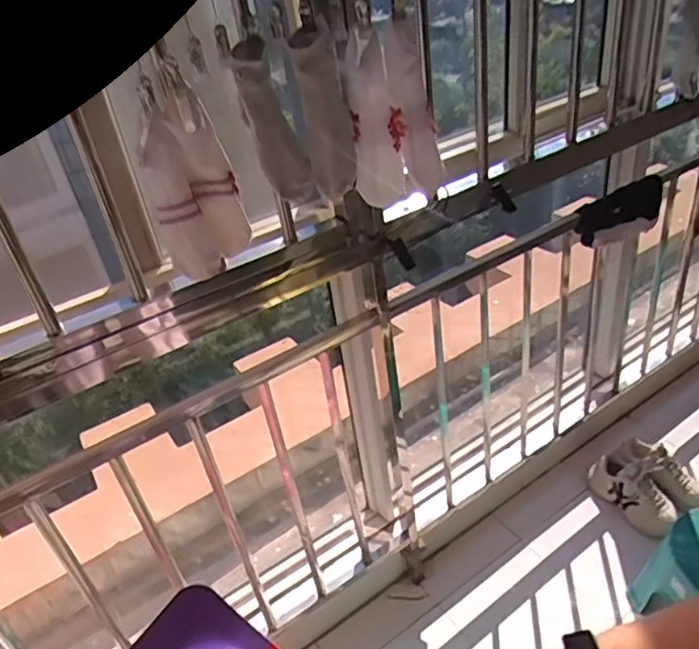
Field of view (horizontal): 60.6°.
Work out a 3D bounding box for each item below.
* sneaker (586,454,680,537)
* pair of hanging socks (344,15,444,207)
[{"bbox_3d":[0.773,0.466,1.646,0.090,0.118,0.255,-31,40,-29],"label":"sneaker"},{"bbox_3d":[0.062,-0.285,0.820,0.124,0.230,0.046,-4,34,7],"label":"pair of hanging socks"}]

